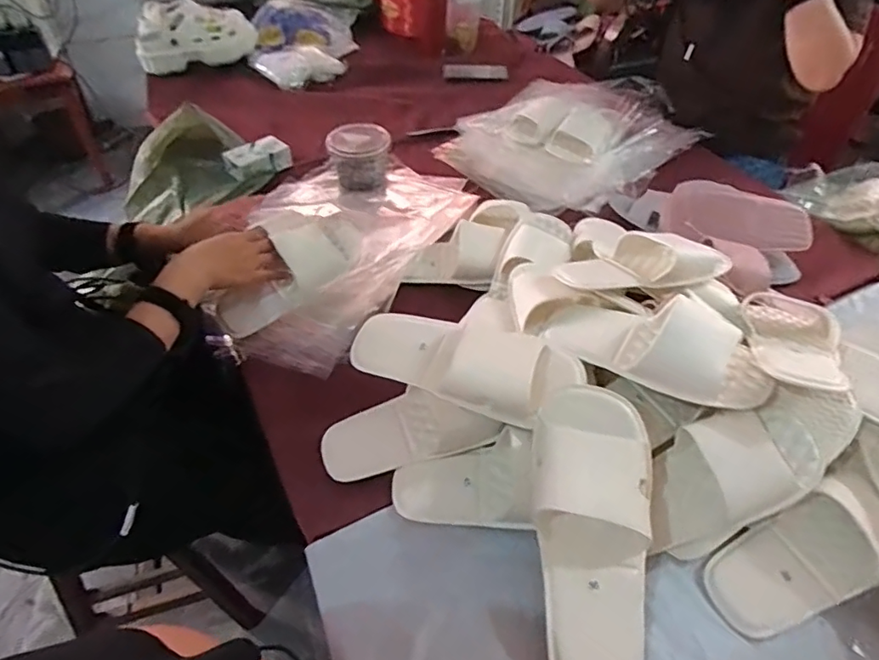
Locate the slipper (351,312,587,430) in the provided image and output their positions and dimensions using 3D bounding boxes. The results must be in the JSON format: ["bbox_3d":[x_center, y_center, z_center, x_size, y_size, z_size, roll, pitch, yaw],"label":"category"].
[{"bbox_3d":[0.024,0.034,0.635,0.268,0.057,0.119,22,50,18],"label":"slipper"}]

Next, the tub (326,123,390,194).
[{"bbox_3d":[-0.147,-0.324,1.017,0.111,0.078,0.122,1,47,-1],"label":"tub"}]

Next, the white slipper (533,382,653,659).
[{"bbox_3d":[0.147,0.188,0.515,0.115,0.055,0.273,1,76,3],"label":"white slipper"}]

